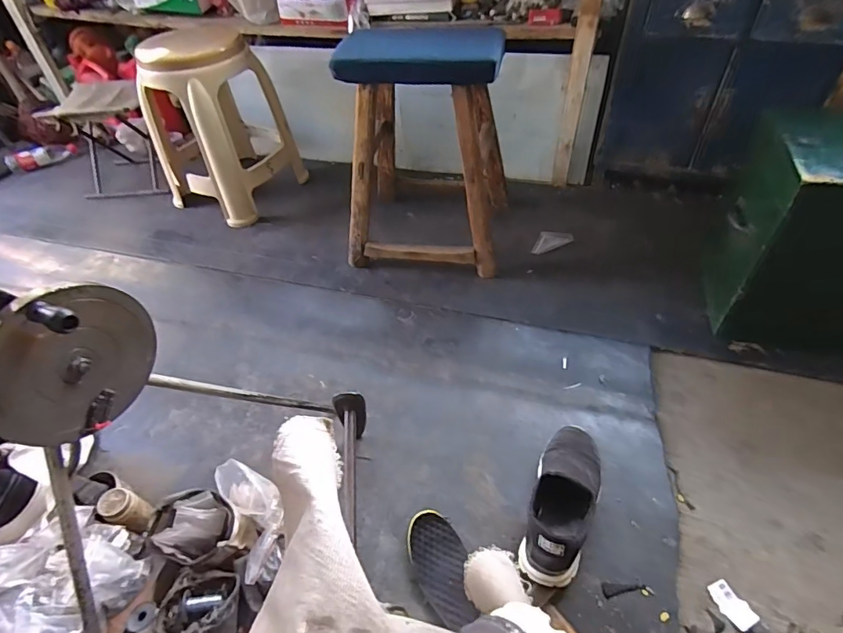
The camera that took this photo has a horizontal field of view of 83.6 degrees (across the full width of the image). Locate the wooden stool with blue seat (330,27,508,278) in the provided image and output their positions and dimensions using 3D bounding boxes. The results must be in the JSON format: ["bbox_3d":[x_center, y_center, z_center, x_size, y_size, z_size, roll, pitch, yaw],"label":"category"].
[{"bbox_3d":[0.012,-0.369,1.114,0.363,0.493,0.279,5,48,9],"label":"wooden stool with blue seat"}]

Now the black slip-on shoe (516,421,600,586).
[{"bbox_3d":[0.231,0.278,0.747,0.103,0.106,0.267,13,50,17],"label":"black slip-on shoe"}]

